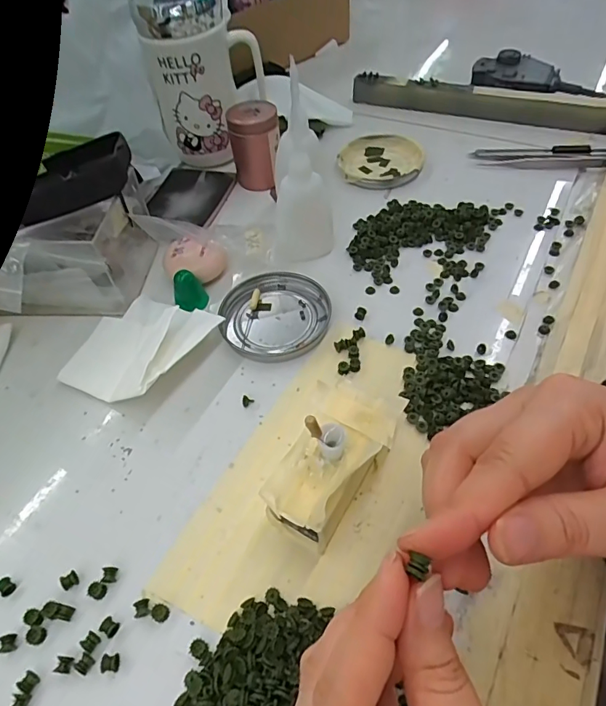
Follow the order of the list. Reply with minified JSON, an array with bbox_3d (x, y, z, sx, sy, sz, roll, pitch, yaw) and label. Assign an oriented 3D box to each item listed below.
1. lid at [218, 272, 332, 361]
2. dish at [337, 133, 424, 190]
[{"bbox_3d":[-0.019,-0.027,0.340,0.077,0.011,0.071,-2,53,3],"label":"lid"},{"bbox_3d":[0.075,-0.185,0.453,0.077,0.008,0.082,-2,53,3],"label":"dish"}]

